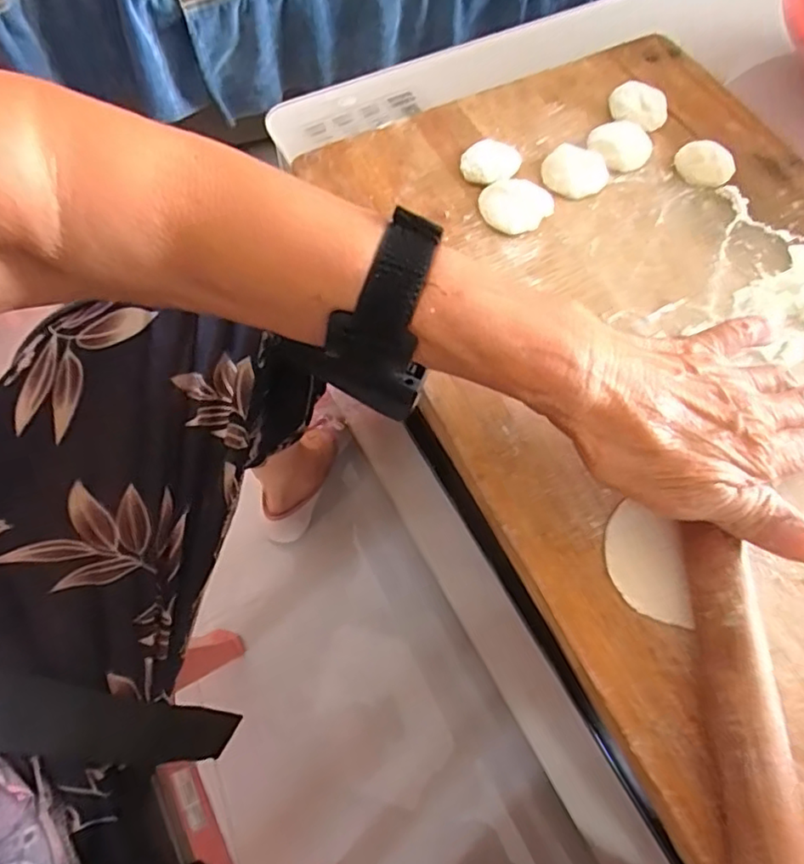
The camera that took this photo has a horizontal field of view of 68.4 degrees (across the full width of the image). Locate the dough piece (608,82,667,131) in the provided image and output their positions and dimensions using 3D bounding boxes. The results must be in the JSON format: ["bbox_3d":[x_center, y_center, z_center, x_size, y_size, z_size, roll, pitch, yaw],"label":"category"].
[{"bbox_3d":[0.162,-0.223,0.402,0.039,0.011,0.033,23,67,8],"label":"dough piece"}]

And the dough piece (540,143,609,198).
[{"bbox_3d":[0.110,-0.165,0.376,0.040,0.010,0.037,1,66,-2],"label":"dough piece"}]

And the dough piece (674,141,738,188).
[{"bbox_3d":[0.194,-0.172,0.379,0.036,0.014,0.027,28,66,13],"label":"dough piece"}]

